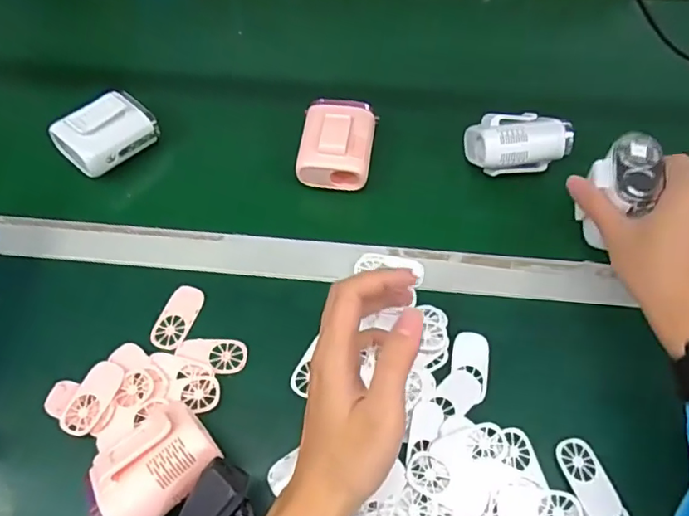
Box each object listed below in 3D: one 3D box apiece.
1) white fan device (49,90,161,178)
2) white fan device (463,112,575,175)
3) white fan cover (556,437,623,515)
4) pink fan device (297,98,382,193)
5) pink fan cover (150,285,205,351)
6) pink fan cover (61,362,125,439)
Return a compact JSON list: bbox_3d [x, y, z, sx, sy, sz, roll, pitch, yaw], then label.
[{"bbox_3d":[-0.233,-0.124,0.538,0.057,0.036,0.086,40,67,22],"label":"white fan device"},{"bbox_3d":[0.166,-0.109,0.525,0.087,0.045,0.052,-2,59,-1],"label":"white fan device"},{"bbox_3d":[0.177,0.159,0.397,0.029,0.004,0.058,-18,60,-10],"label":"white fan cover"},{"bbox_3d":[-0.006,-0.116,0.531,0.068,0.037,0.097,9,59,6],"label":"pink fan device"},{"bbox_3d":[-0.141,0.050,0.467,0.028,0.004,0.058,19,61,12],"label":"pink fan cover"},{"bbox_3d":[-0.195,0.108,0.426,0.029,0.006,0.057,20,61,12],"label":"pink fan cover"}]

